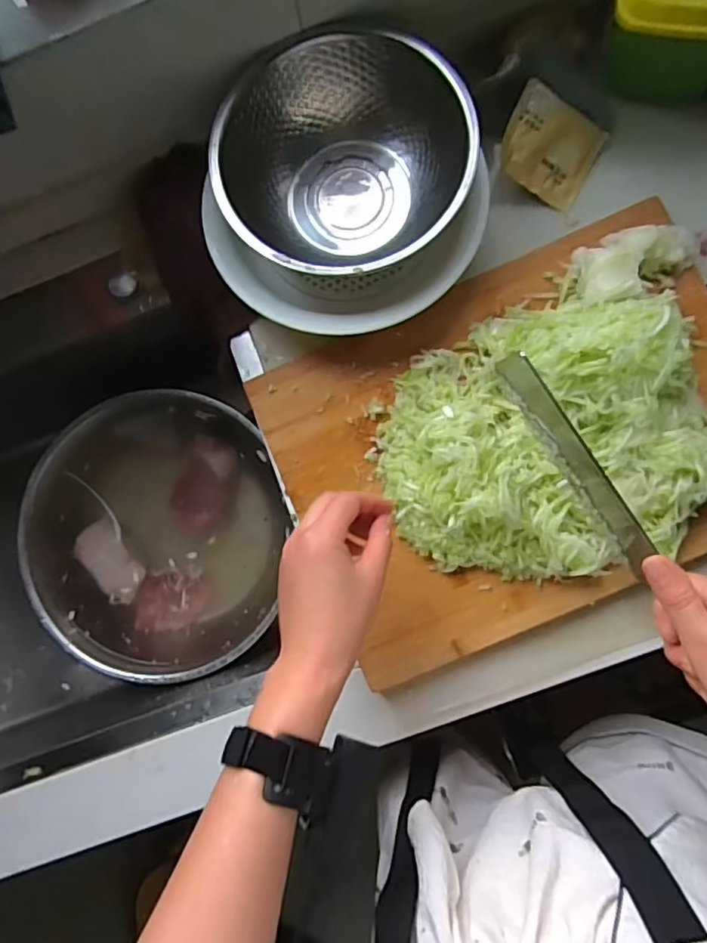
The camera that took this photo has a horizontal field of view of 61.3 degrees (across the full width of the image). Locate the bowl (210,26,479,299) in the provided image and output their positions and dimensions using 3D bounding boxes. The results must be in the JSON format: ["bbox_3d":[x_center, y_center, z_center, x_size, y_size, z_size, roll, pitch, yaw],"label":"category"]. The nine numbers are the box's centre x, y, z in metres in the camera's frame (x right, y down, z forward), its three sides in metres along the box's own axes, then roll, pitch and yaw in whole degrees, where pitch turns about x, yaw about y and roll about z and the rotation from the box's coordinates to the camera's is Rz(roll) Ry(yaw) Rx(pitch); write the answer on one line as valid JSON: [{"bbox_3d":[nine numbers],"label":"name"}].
[{"bbox_3d":[-0.007,-0.253,0.501,0.198,0.082,0.196,0,86,5],"label":"bowl"}]

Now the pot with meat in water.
[{"bbox_3d":[-0.219,0.067,0.690,0.269,0.105,0.298,7,86,6],"label":"pot with meat in water"}]

